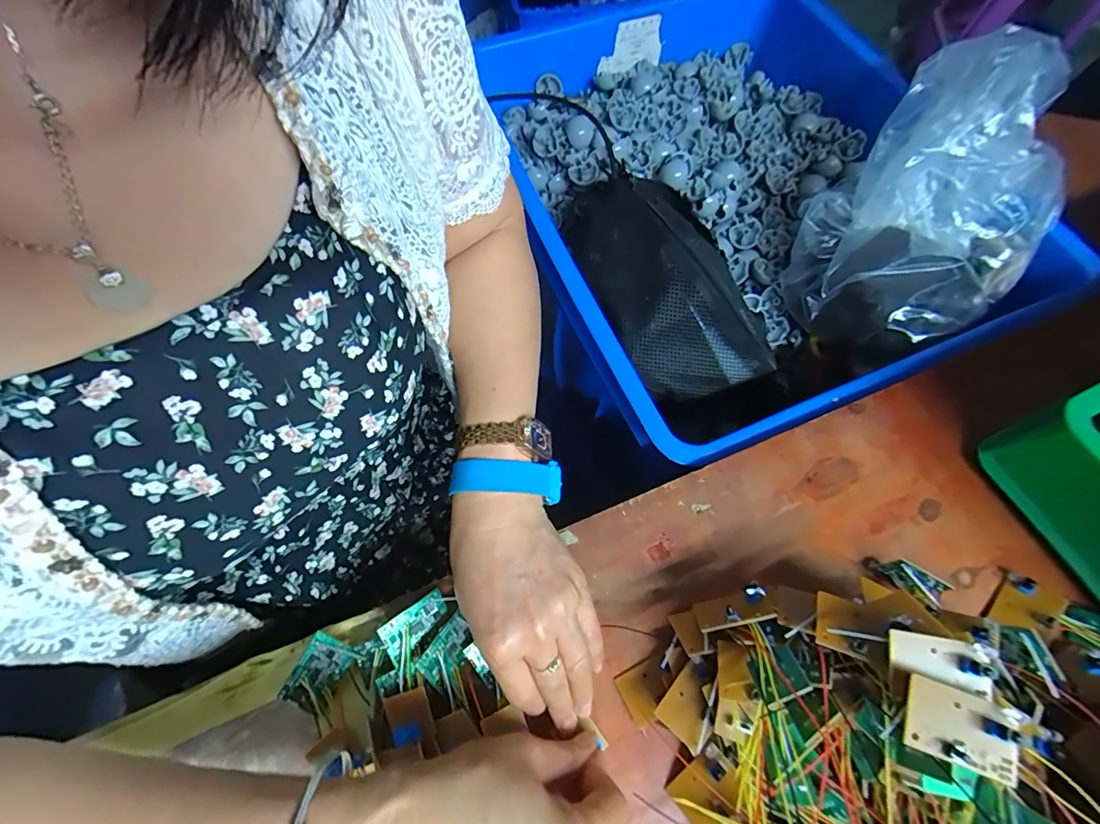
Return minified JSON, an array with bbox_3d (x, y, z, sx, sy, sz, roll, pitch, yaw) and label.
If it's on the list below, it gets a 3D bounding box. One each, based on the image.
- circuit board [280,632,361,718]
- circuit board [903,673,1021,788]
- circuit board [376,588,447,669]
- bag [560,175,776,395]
[{"bbox_3d":[-0.146,0.165,0.292,0.030,0.008,0.044,30,70,11],"label":"circuit board"},{"bbox_3d":[0.189,0.144,0.211,0.044,0.013,0.031,19,68,7],"label":"circuit board"},{"bbox_3d":[-0.085,0.137,0.295,0.042,0.004,0.026,-28,96,-33],"label":"circuit board"},{"bbox_3d":[0.102,-0.126,0.466,0.118,0.095,0.257,-34,72,-14],"label":"bag"}]

